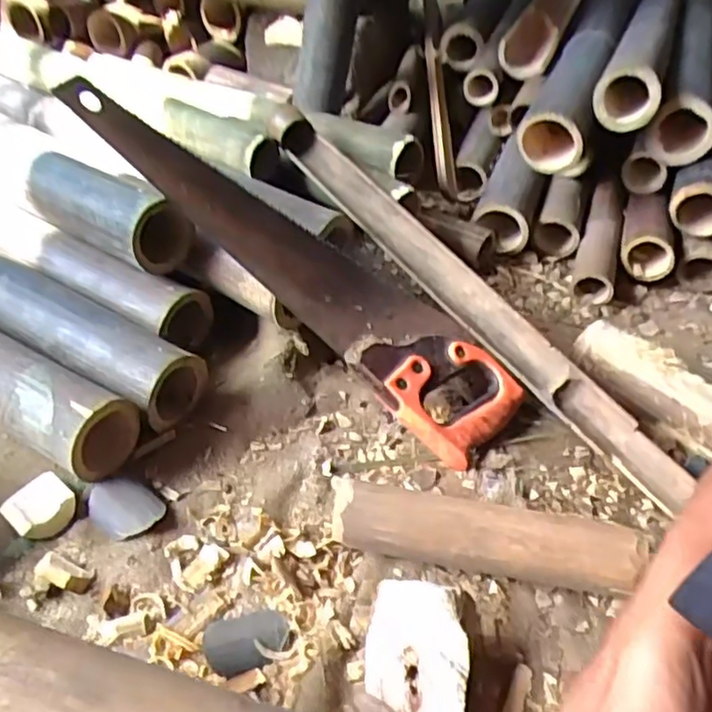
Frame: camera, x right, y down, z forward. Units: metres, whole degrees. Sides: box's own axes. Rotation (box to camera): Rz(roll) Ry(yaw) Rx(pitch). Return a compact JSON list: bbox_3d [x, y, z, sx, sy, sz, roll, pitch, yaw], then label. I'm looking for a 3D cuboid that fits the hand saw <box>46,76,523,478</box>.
[{"bbox_3d":[-0.061,-0.092,0.637,0.493,0.035,0.115,39,48,0],"label":"hand saw"}]

